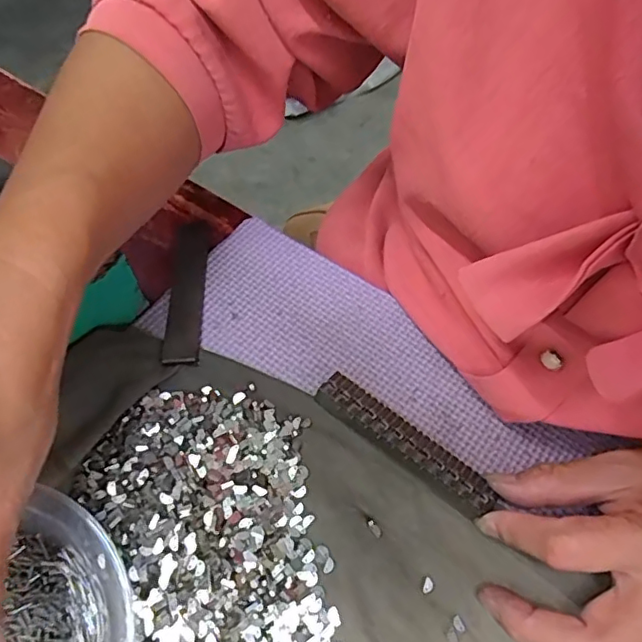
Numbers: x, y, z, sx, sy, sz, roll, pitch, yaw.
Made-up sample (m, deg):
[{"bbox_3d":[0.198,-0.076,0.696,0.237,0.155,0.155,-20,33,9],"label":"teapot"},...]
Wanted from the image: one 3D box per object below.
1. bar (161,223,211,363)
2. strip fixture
[{"bbox_3d":[-0.077,-0.020,0.326,0.019,0.004,0.100,0,58,-3],"label":"bar"},{"bbox_3d":[0.039,0.059,0.276,0.095,0.011,0.023,35,60,18],"label":"strip fixture"}]

